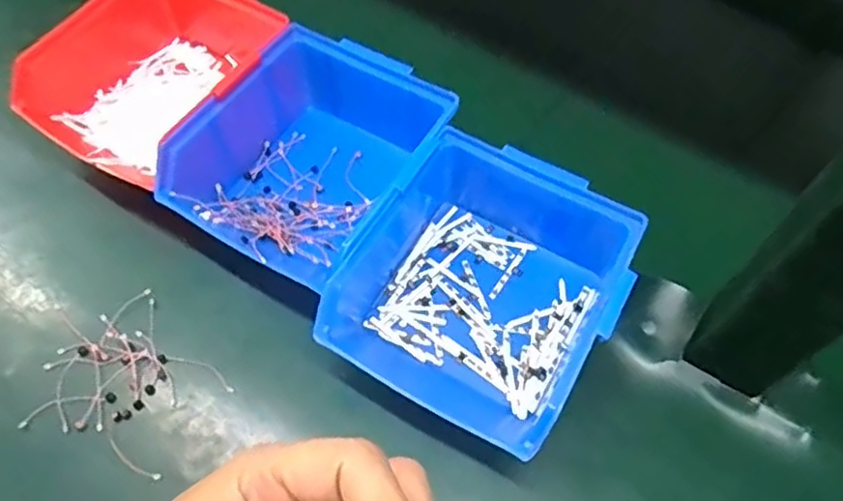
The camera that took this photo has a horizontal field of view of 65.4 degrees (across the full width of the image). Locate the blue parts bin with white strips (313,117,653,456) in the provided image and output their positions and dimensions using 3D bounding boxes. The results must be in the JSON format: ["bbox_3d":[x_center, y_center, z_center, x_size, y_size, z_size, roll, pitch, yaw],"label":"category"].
[{"bbox_3d":[0.034,0.014,0.351,0.133,0.065,0.151,25,62,13],"label":"blue parts bin with white strips"}]

